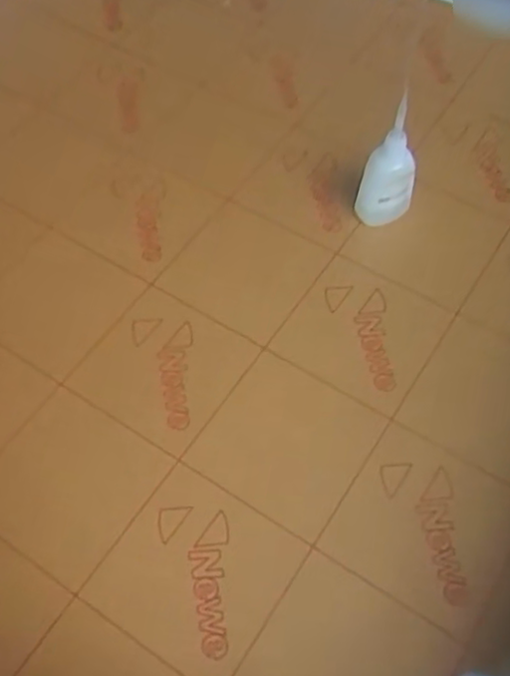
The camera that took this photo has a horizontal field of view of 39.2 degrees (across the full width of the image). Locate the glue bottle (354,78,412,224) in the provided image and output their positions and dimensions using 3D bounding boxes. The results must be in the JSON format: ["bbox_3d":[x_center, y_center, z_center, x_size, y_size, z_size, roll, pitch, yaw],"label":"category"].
[{"bbox_3d":[0.096,-0.127,0.508,0.036,0.118,0.026,-34,64,-17],"label":"glue bottle"}]

